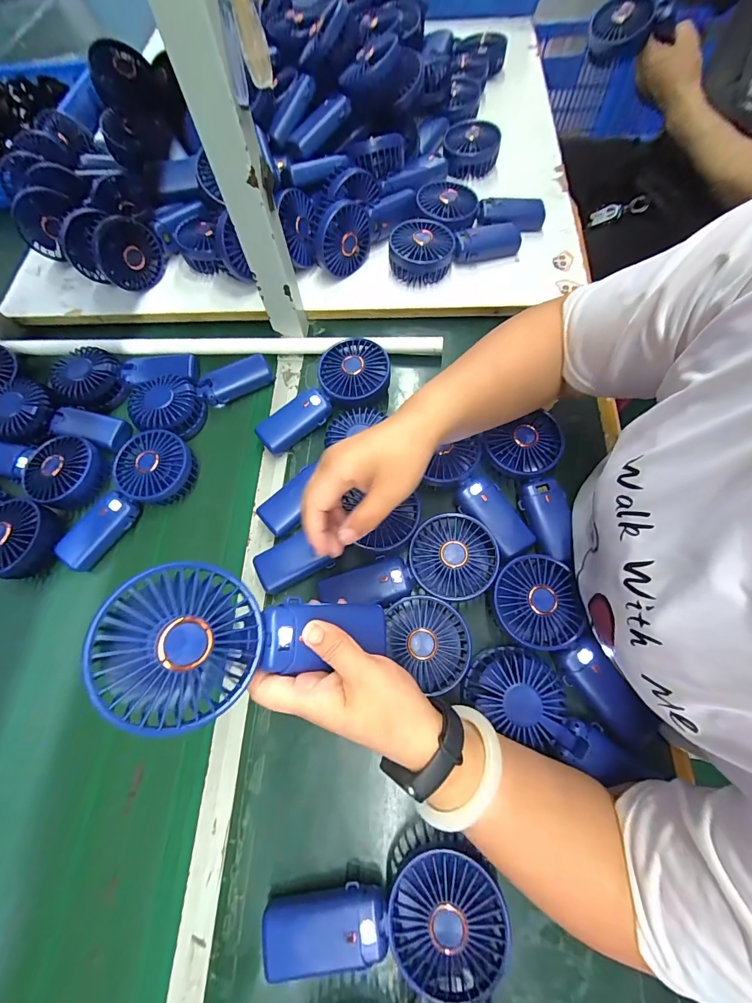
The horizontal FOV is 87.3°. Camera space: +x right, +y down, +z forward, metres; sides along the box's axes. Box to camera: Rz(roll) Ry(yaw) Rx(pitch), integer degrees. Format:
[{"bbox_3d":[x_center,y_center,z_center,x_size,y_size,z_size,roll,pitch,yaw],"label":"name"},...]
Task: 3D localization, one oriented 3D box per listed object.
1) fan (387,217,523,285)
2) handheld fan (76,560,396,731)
[{"bbox_3d":[0.111,-0.349,0.559,0.184,0.060,0.082,-7,68,1],"label":"fan"},{"bbox_3d":[-0.072,0.087,0.253,0.182,0.044,0.082,7,66,-32],"label":"handheld fan"}]

